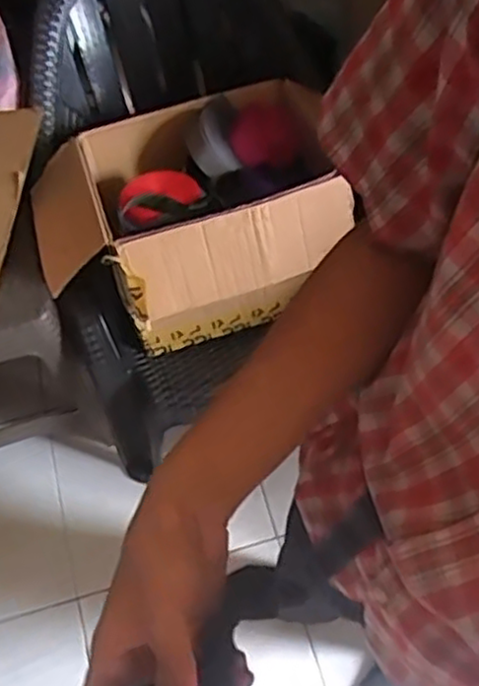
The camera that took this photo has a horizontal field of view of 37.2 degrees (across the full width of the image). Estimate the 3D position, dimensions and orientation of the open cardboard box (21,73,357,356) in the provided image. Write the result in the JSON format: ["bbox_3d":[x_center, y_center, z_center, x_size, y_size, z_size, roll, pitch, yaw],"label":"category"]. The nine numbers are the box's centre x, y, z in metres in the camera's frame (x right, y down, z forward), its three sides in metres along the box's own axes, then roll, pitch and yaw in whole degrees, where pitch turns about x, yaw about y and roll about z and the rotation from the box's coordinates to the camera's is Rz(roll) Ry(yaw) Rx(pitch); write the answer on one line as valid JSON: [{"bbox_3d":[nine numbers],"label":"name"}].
[{"bbox_3d":[-0.060,-0.206,1.172,0.510,0.253,0.332,-21,64,-9],"label":"open cardboard box"}]

